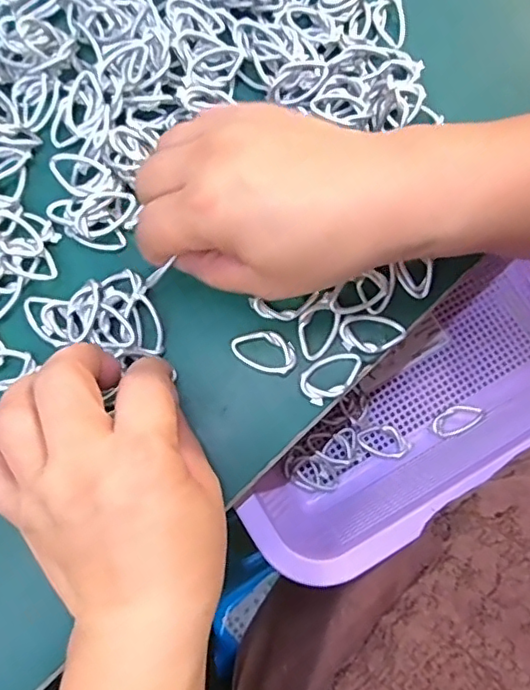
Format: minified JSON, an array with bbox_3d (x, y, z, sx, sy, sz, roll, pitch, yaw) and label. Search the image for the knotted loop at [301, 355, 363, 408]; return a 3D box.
[{"bbox_3d":[0.032,0.015,0.272,0.031,0.004,0.018,-31,81,-7],"label":"knotted loop"}]

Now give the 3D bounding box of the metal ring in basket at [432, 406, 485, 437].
[{"bbox_3d":[0.121,0.047,0.357,0.031,0.004,0.017,-32,55,-1],"label":"metal ring in basket"}]

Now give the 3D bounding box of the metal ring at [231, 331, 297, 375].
[{"bbox_3d":[0.000,0.003,0.274,0.031,0.004,0.019,27,79,4],"label":"metal ring"}]

